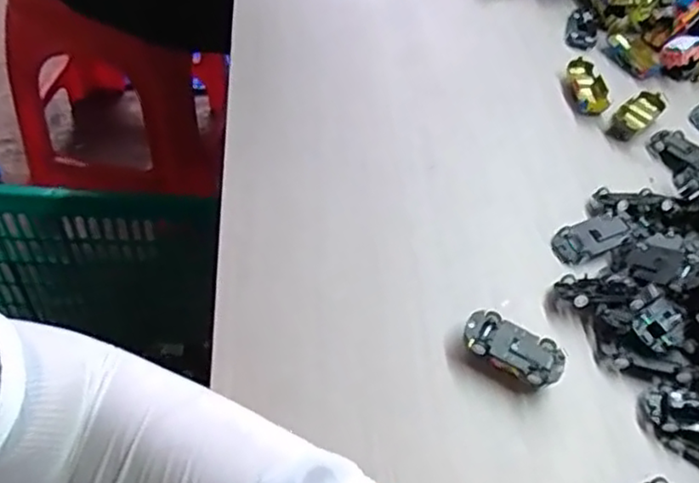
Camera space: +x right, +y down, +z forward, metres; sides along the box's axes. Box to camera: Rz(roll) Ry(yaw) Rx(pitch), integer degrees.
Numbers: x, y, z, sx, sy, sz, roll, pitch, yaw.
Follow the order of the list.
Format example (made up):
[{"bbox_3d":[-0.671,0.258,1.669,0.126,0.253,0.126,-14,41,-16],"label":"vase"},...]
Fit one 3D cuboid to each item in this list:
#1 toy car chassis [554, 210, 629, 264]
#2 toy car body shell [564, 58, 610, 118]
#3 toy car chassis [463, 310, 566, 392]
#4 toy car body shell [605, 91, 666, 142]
[{"bbox_3d":[0.181,-0.003,0.487,0.058,0.008,0.027,-23,57,-4],"label":"toy car chassis"},{"bbox_3d":[0.219,-0.142,0.605,0.033,0.015,0.062,2,52,-8],"label":"toy car body shell"},{"bbox_3d":[0.102,0.071,0.414,0.062,0.023,0.034,24,53,9],"label":"toy car chassis"},{"bbox_3d":[0.256,-0.111,0.584,0.062,0.019,0.026,-33,64,-29],"label":"toy car body shell"}]

